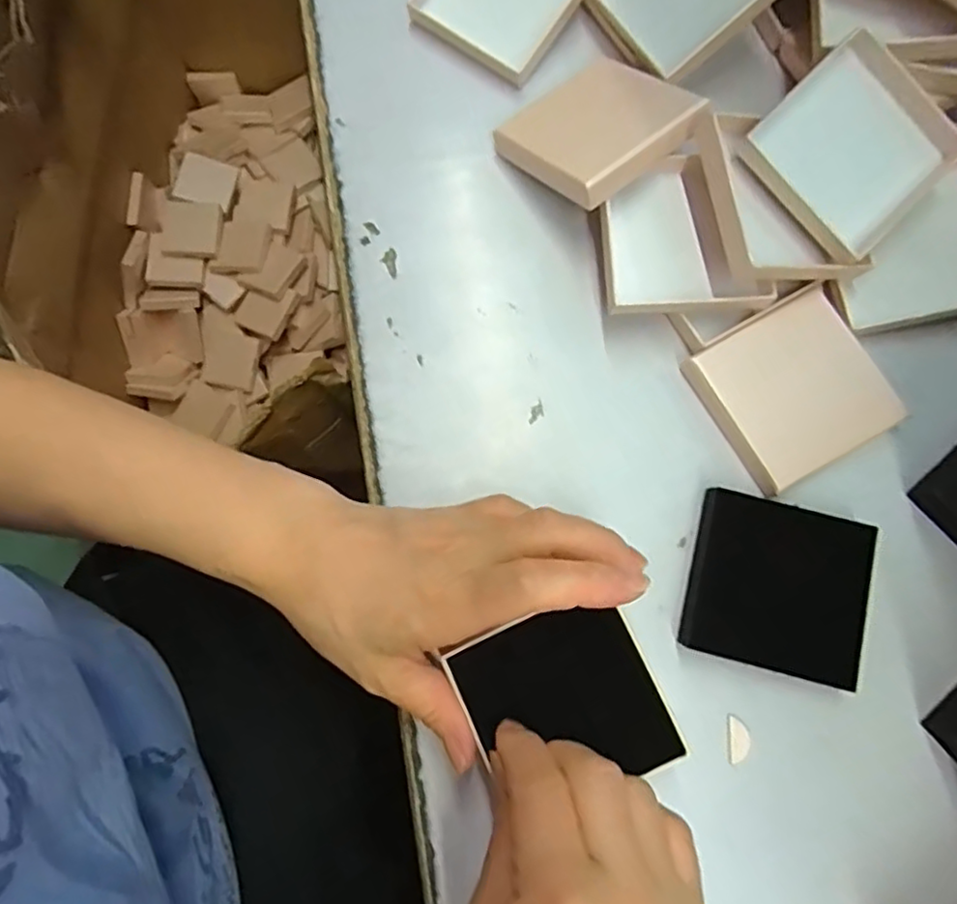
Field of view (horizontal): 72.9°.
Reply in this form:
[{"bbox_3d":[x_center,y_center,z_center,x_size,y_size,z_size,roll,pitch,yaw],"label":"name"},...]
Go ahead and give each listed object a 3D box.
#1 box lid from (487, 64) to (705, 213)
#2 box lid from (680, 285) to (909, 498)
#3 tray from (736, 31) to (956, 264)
[{"bbox_3d":[0.057,-0.160,0.320,0.076,0.012,0.074,-36,59,-6],"label":"box lid"},{"bbox_3d":[0.148,-0.029,0.305,0.076,0.009,0.073,-28,79,-7],"label":"box lid"},{"bbox_3d":[0.173,-0.141,0.306,0.083,0.024,0.074,41,100,-15],"label":"tray"}]

